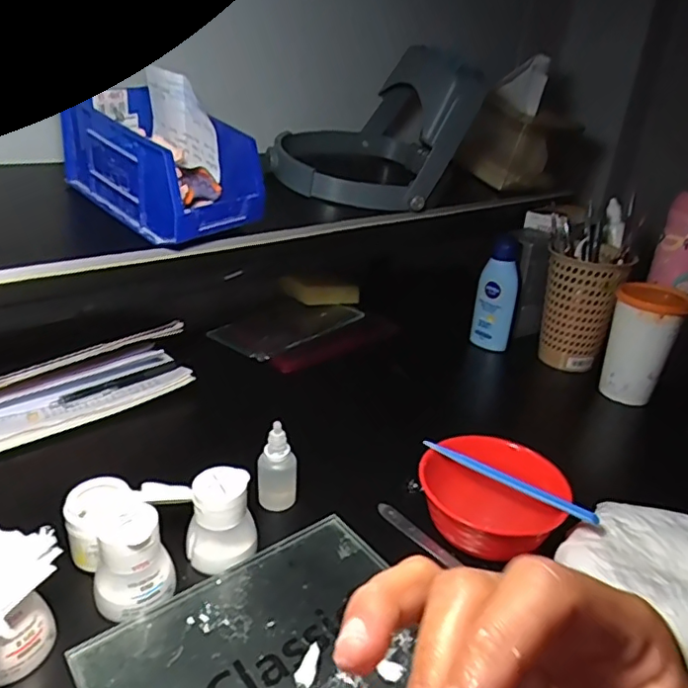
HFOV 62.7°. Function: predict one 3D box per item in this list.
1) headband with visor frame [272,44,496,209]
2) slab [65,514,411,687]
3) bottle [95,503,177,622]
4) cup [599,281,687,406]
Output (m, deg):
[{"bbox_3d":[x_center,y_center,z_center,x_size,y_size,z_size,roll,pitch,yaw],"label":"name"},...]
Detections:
[{"bbox_3d":[0.032,-0.266,0.684,0.224,0.163,0.177,4,26,-2],"label":"headband with visor frame"},{"bbox_3d":[-0.042,0.185,0.344,0.198,0.011,0.144,-18,34,-37],"label":"slab"},{"bbox_3d":[-0.136,0.140,0.365,0.047,0.057,0.040,-8,29,-23],"label":"bottle"},{"bbox_3d":[0.337,0.001,0.643,0.071,0.124,0.071,24,32,34],"label":"cup"}]

